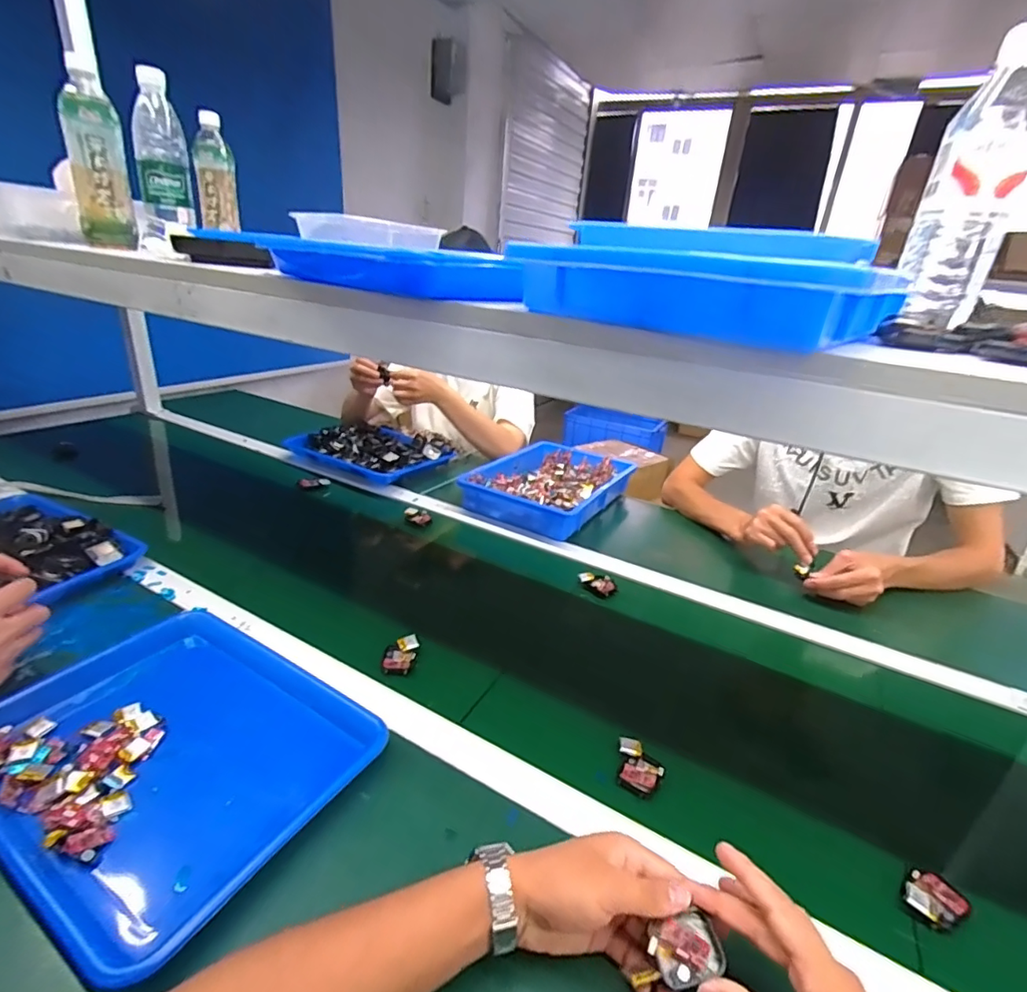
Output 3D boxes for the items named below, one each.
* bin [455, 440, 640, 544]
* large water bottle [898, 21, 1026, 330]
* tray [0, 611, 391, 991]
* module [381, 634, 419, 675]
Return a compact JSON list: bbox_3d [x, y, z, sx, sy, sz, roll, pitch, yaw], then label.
[{"bbox_3d":[0.083,-0.026,1.129,0.248,0.059,0.363,19,29,27],"label":"bin"},{"bbox_3d":[0.371,-0.251,0.430,0.062,0.208,0.062,21,30,31],"label":"large water bottle"},{"bbox_3d":[-0.315,0.240,0.514,0.338,0.045,0.262,18,28,26],"label":"tray"},{"bbox_3d":[-0.137,0.191,0.649,0.037,0.020,0.050,5,25,0],"label":"module"}]

